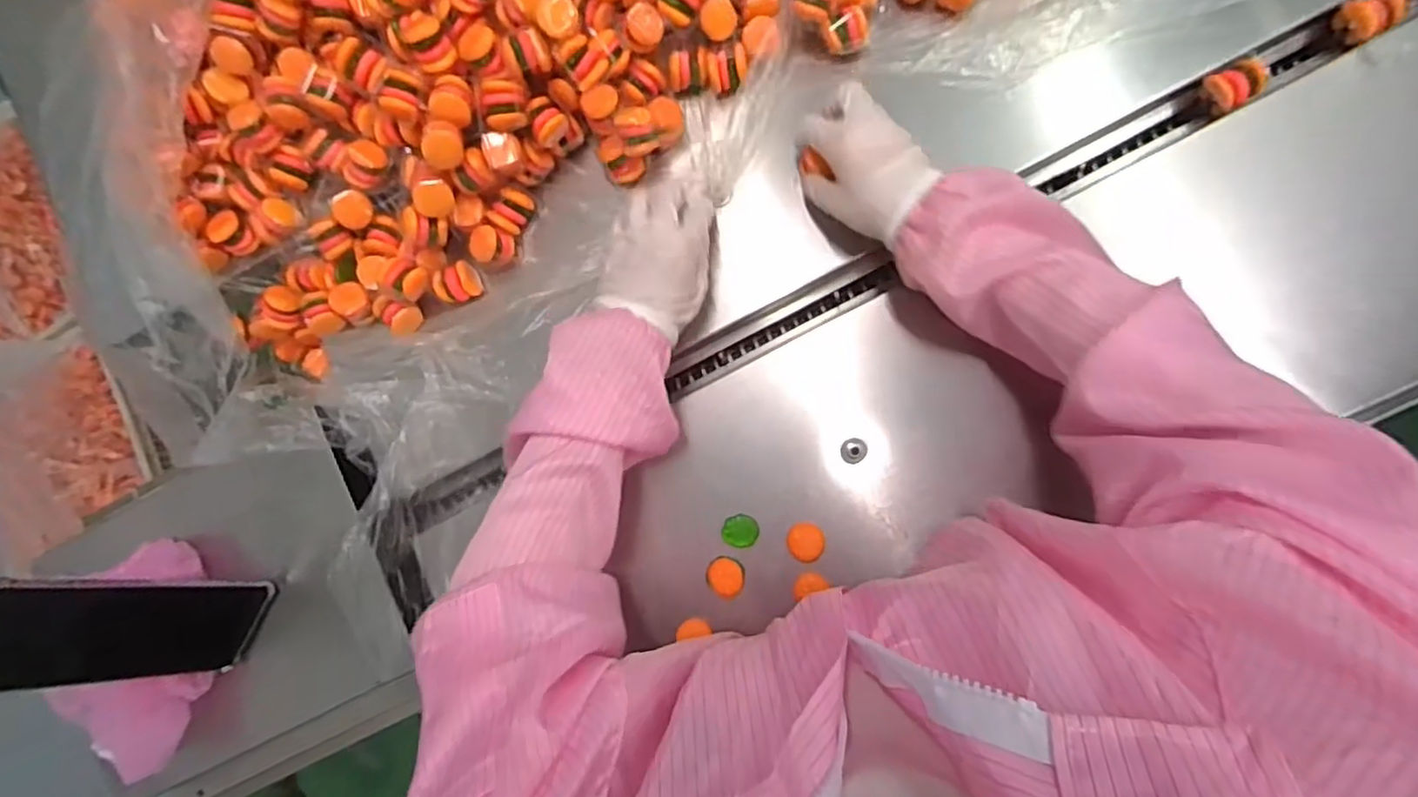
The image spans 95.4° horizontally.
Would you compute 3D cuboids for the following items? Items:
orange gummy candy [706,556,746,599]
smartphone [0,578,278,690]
[{"bbox_3d":[0.013,0.138,0.500,0.028,0.013,0.030,-42,81,3],"label":"orange gummy candy"},{"bbox_3d":[-0.402,0.163,0.451,0.014,0.168,0.086,29,88,30],"label":"smartphone"}]

